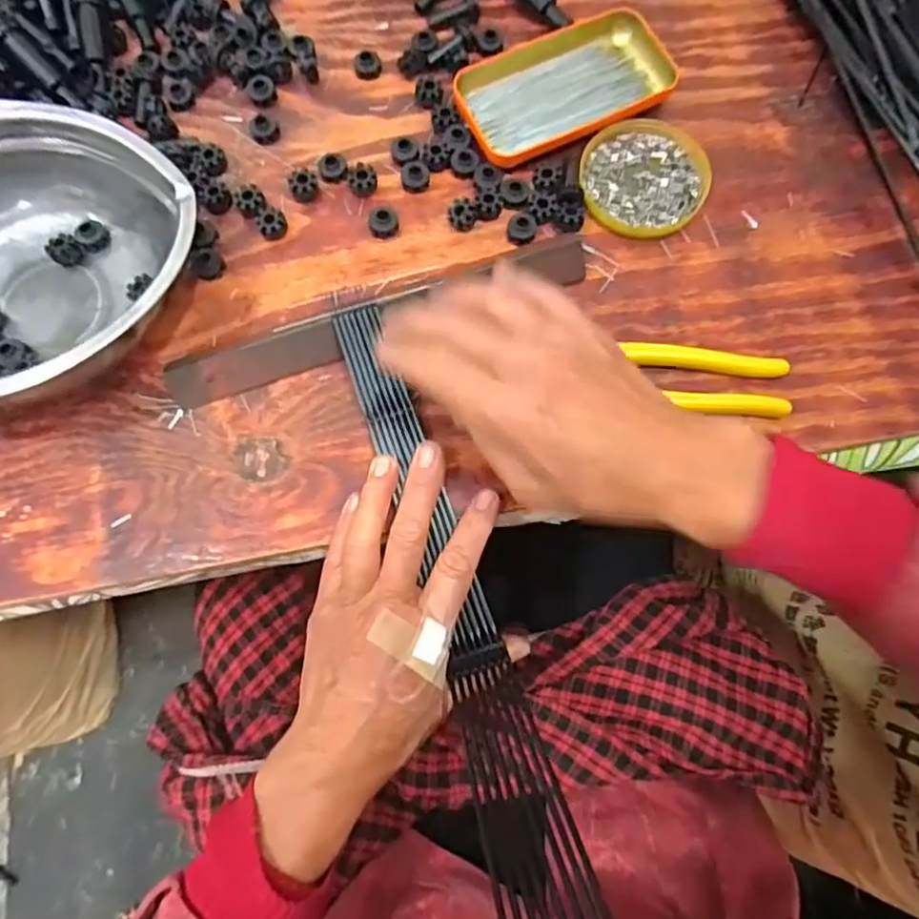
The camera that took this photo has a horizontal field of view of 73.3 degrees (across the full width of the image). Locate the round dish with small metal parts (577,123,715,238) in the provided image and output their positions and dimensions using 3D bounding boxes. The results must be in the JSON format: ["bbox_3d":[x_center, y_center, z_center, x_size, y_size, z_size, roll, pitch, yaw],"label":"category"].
[{"bbox_3d":[0.121,-0.188,0.408,0.080,0.013,0.085,0,73,1],"label":"round dish with small metal parts"}]

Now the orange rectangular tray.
[{"bbox_3d":[0.068,-0.255,0.418,0.141,0.016,0.085,-27,75,-7],"label":"orange rectangular tray"}]

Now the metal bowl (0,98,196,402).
[{"bbox_3d":[-0.253,-0.108,0.359,0.189,0.066,0.188,0,73,1],"label":"metal bowl"}]

